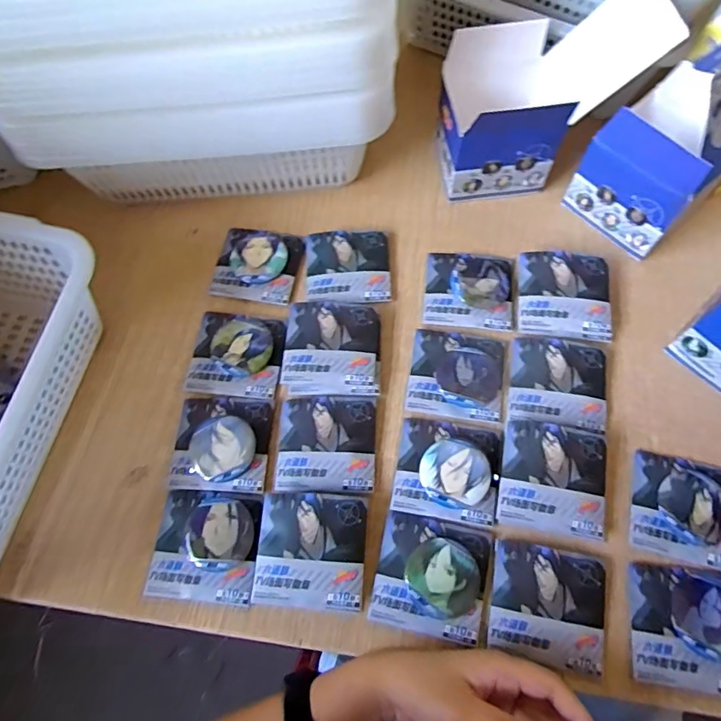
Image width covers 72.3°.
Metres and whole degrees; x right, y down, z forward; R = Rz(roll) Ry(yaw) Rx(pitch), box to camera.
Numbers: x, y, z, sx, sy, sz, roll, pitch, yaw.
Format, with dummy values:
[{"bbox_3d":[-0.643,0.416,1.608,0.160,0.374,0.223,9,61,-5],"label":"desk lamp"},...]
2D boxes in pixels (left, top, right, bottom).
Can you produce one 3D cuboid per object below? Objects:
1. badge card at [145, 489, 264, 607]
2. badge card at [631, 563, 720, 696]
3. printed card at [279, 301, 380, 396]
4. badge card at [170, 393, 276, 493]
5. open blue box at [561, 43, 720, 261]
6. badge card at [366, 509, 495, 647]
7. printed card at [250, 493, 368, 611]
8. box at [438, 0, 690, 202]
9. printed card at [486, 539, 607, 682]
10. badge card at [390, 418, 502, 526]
[{"bbox_3d":[-0.124,0.149,0.399,0.085,0.014,0.083,2,76,9],"label":"badge card"},{"bbox_3d":[0.246,0.197,0.360,0.085,0.010,0.080,7,68,5],"label":"badge card"},{"bbox_3d":[-0.026,-0.012,0.454,0.087,0.015,0.087,0,68,2],"label":"printed card"},{"bbox_3d":[-0.122,0.068,0.426,0.083,0.015,0.083,2,68,3],"label":"badge card"},{"bbox_3d":[0.275,-0.194,0.434,0.097,0.167,0.105,-43,72,-14],"label":"open blue box"},{"bbox_3d":[0.056,0.165,0.381,0.084,0.010,0.083,11,68,7],"label":"badge card"},{"bbox_3d":[-0.038,0.148,0.387,0.082,0.019,0.081,3,68,3],"label":"printed card"},{"bbox_3d":[0.166,-0.251,0.470,0.163,0.159,0.105,-7,68,-1],"label":"box"},{"bbox_3d":[0.143,0.184,0.370,0.085,0.005,0.080,10,68,6],"label":"printed card"},{"bbox_3d":[0.074,0.090,0.411,0.083,0.013,0.079,8,68,6],"label":"badge card"}]

